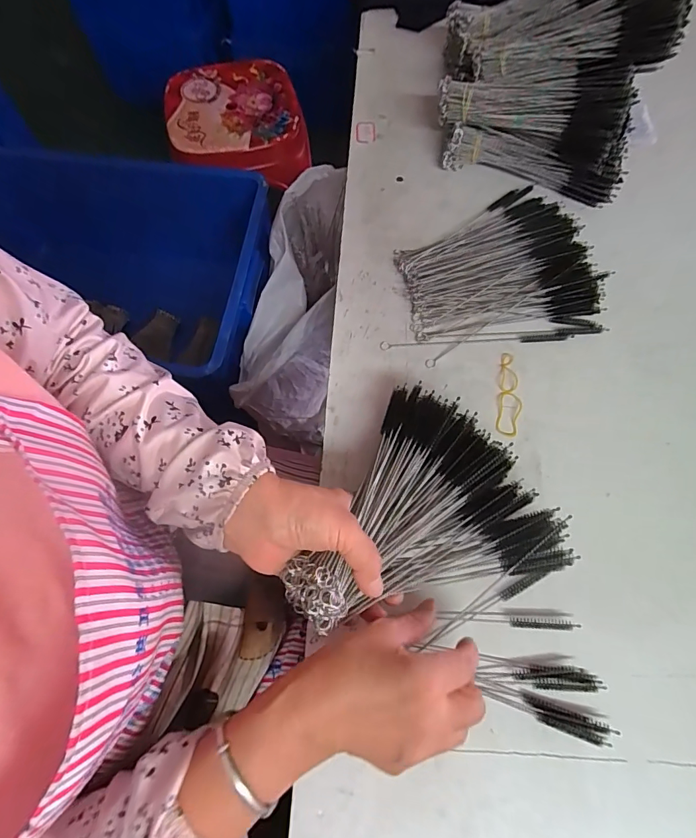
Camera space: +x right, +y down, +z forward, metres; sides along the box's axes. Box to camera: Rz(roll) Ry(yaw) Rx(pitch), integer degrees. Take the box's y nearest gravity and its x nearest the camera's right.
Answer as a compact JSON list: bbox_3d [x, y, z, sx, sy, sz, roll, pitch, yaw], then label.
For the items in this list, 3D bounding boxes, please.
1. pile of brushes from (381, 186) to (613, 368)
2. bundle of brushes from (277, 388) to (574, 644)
[{"bbox_3d":[0.156,-0.165,0.468,0.201,0.029,0.183,-11,69,-3],"label":"pile of brushes"},{"bbox_3d":[0.070,0.079,0.315,0.161,0.044,0.203,30,72,12],"label":"bundle of brushes"}]

